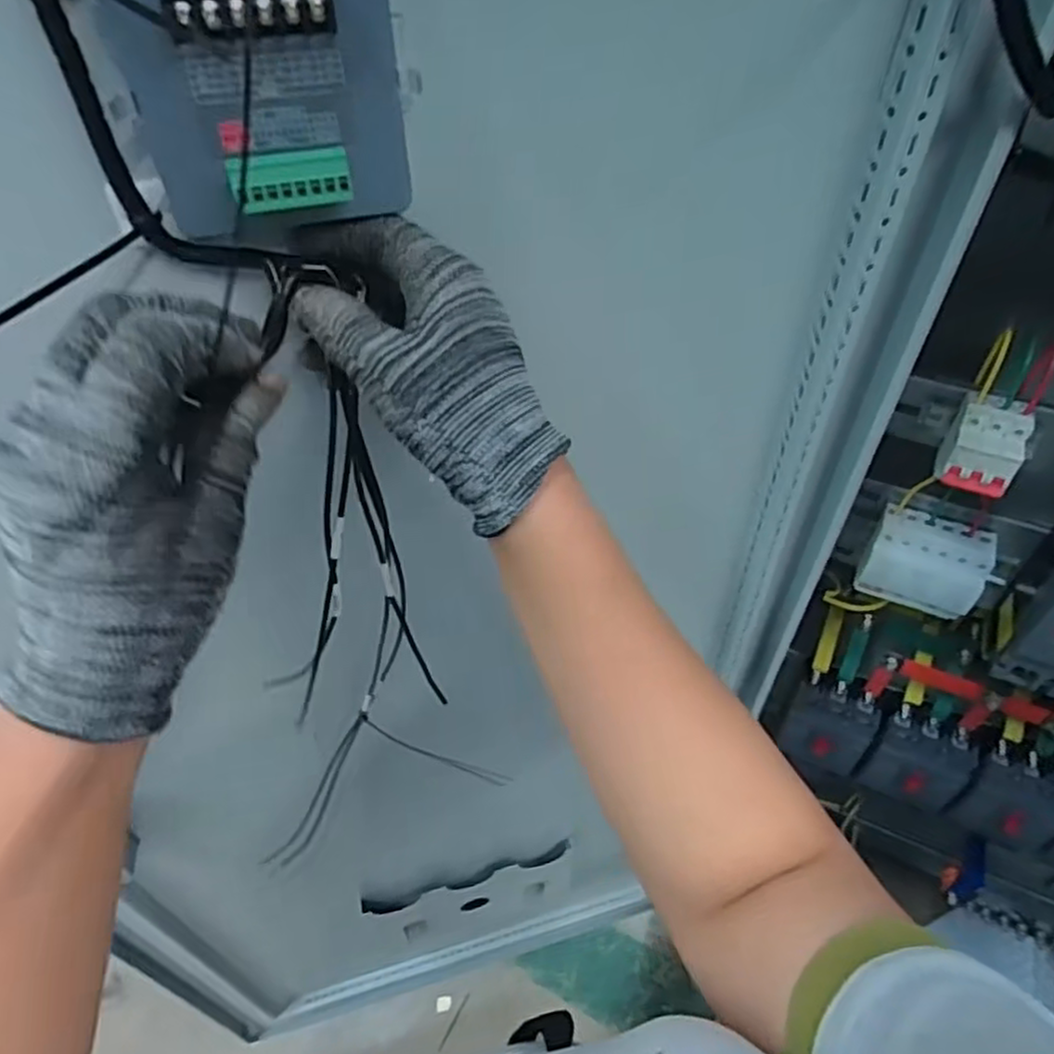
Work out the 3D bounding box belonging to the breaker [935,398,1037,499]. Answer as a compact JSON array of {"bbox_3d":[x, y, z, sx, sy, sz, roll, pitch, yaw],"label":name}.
[{"bbox_3d":[0.422,-0.072,0.660,0.061,0.066,0.057,24,49,22],"label":"breaker"}]

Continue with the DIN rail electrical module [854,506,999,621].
[{"bbox_3d":[0.430,0.042,0.777,0.114,0.092,0.069,15,47,15],"label":"DIN rail electrical module"}]

